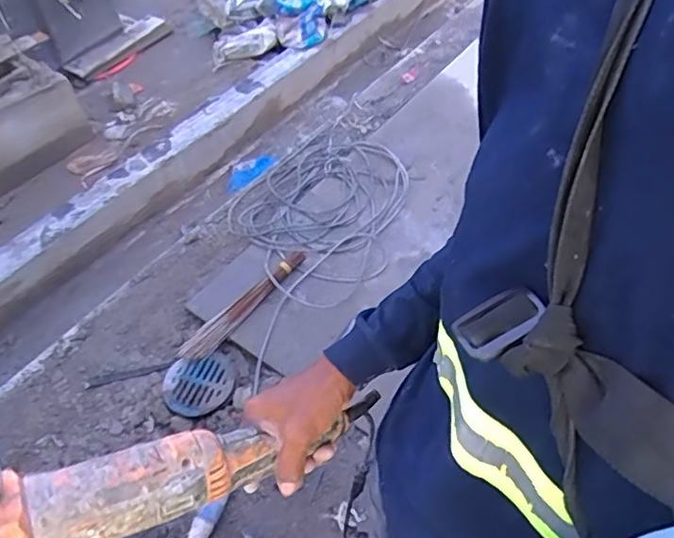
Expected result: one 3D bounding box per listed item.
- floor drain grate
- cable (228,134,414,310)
[{"bbox_3d":[-0.376,0.314,1.574,0.199,0.031,0.166,-11,52,-3],"label":"floor drain grate"},{"bbox_3d":[-0.078,-0.214,1.956,0.577,0.045,0.728,12,53,13],"label":"cable"}]

